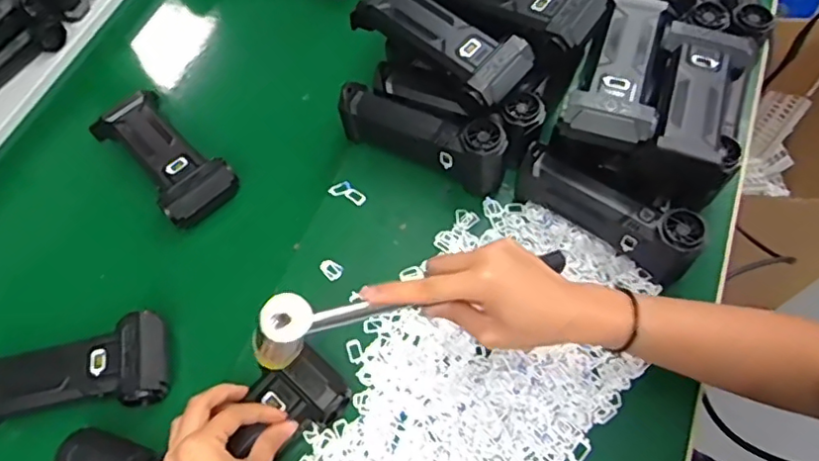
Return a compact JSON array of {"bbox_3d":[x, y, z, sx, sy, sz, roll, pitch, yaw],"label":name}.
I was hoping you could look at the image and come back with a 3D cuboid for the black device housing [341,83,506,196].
[{"bbox_3d":[0.013,-0.086,0.534,0.156,0.065,0.039,22,66,13],"label":"black device housing"}]

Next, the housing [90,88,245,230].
[{"bbox_3d":[-0.238,-0.075,0.570,0.070,0.028,0.154,-41,68,-17],"label":"housing"}]

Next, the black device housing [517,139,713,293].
[{"bbox_3d":[0.165,-0.021,0.491,0.151,0.056,0.039,33,69,18],"label":"black device housing"}]

